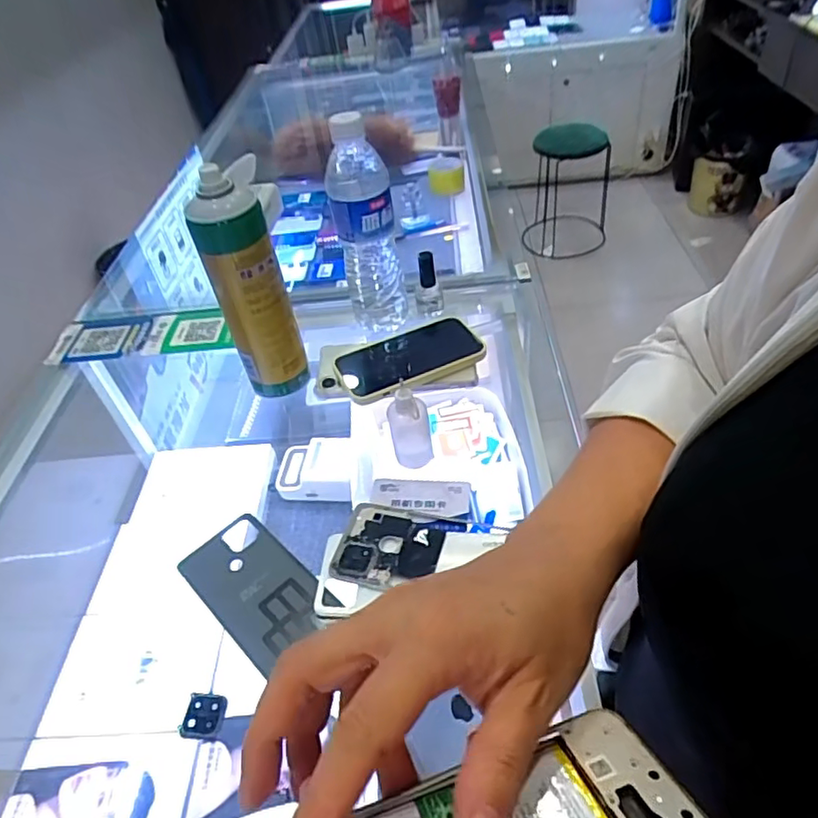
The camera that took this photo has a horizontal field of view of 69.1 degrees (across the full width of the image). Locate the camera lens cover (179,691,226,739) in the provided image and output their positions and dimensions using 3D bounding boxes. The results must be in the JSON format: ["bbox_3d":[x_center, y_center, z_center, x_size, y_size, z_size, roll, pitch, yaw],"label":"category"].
[{"bbox_3d":[-0.139,0.208,0.402,0.026,0.009,0.026,2,45,10],"label":"camera lens cover"}]

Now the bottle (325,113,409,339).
[{"bbox_3d":[-0.043,-0.182,0.639,0.066,0.205,0.076,-12,44,-5],"label":"bottle"}]

